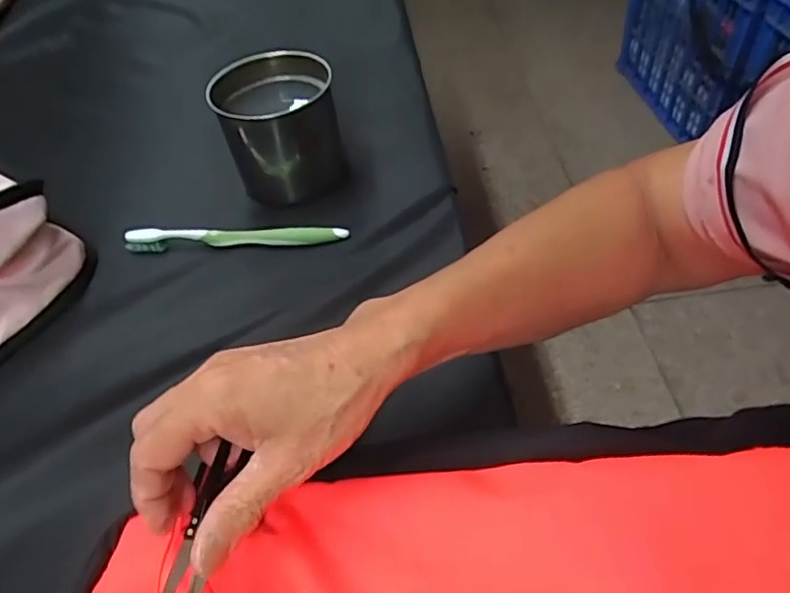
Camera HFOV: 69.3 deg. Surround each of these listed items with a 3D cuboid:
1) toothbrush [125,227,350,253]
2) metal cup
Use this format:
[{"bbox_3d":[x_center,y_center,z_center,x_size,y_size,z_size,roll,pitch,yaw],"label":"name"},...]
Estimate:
[{"bbox_3d":[-0.133,-0.048,0.480,0.186,0.022,0.010,-1,50,5],"label":"toothbrush"},{"bbox_3d":[-0.102,-0.152,0.511,0.099,0.089,0.106,-3,50,4],"label":"metal cup"}]

